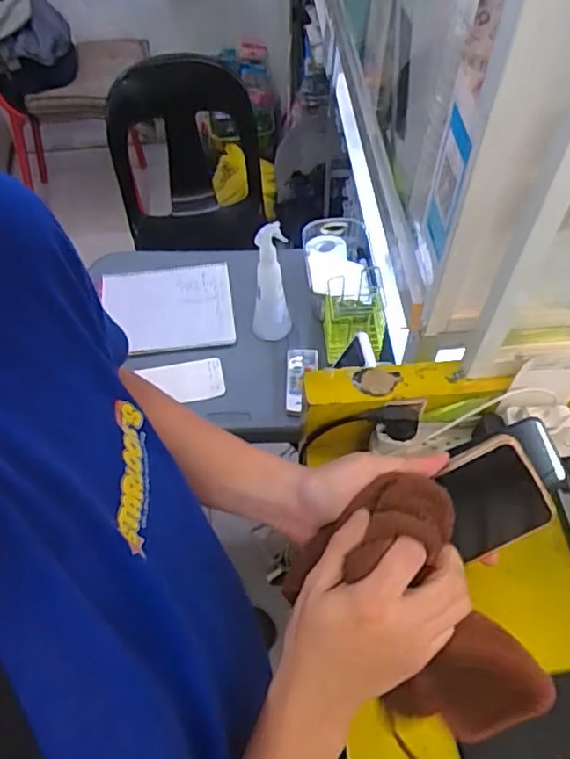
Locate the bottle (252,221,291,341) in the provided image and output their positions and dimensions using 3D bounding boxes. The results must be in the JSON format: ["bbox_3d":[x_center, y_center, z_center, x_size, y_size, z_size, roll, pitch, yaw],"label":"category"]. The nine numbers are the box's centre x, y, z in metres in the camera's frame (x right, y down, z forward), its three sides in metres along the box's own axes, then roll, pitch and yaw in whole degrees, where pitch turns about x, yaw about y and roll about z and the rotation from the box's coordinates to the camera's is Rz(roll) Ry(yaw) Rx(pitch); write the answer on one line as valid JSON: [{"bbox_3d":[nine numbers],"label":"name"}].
[{"bbox_3d":[-0.027,-0.161,1.020,0.068,0.219,0.060,-3,55,-1],"label":"bottle"}]

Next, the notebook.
[{"bbox_3d":[-0.222,-0.135,1.135,0.241,0.013,0.204,-8,59,-3],"label":"notebook"}]

